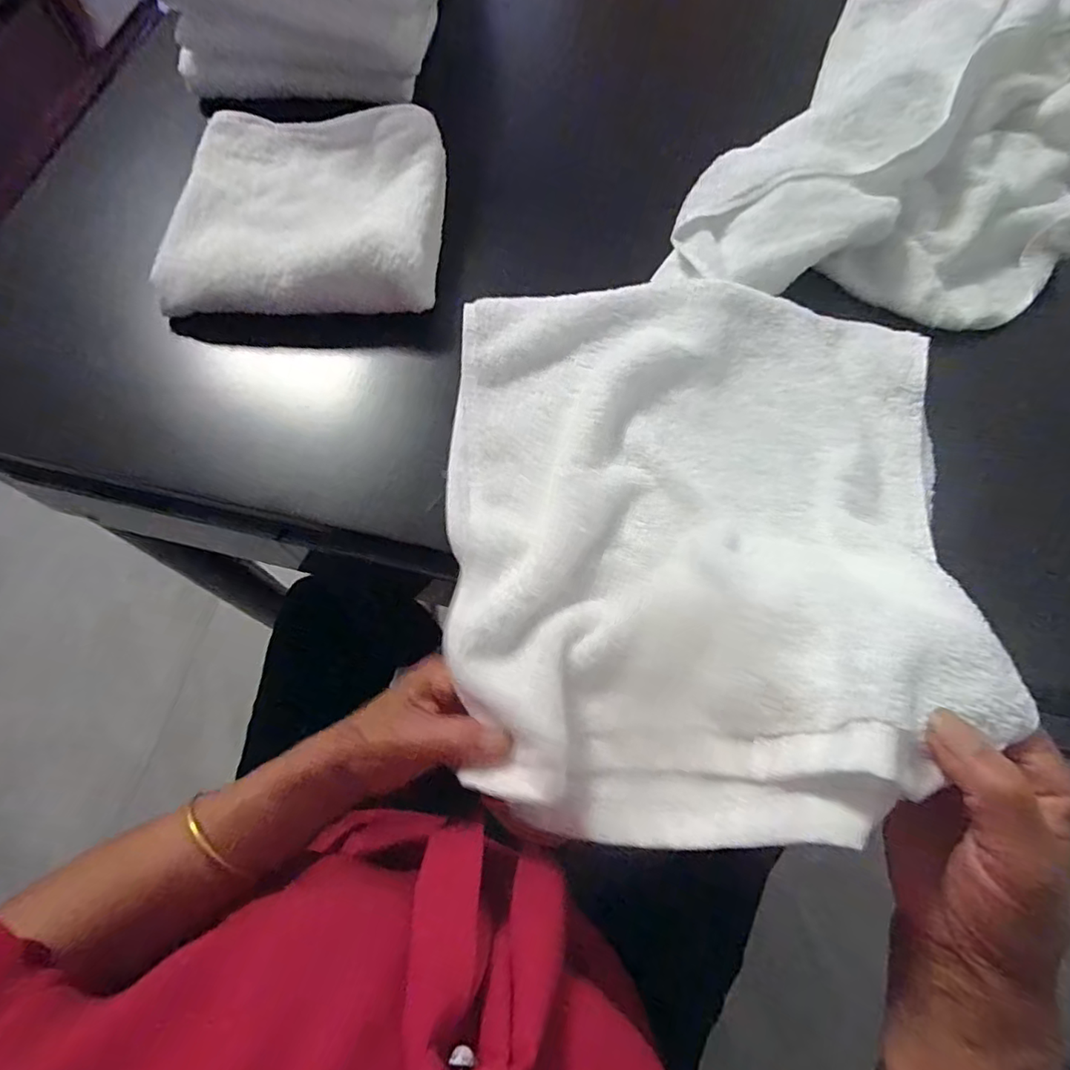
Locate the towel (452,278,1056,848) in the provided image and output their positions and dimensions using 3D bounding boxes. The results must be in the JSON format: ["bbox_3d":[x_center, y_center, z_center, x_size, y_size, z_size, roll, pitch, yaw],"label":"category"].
[{"bbox_3d":[0.093,-0.018,0.316,0.283,0.107,0.330,2,68,1],"label":"towel"}]

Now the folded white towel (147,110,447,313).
[{"bbox_3d":[-0.165,-0.238,0.429,0.187,0.042,0.160,-1,68,0],"label":"folded white towel"}]

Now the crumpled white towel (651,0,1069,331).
[{"bbox_3d":[0.306,-0.302,0.446,0.254,0.068,0.392,33,72,13],"label":"crumpled white towel"}]

